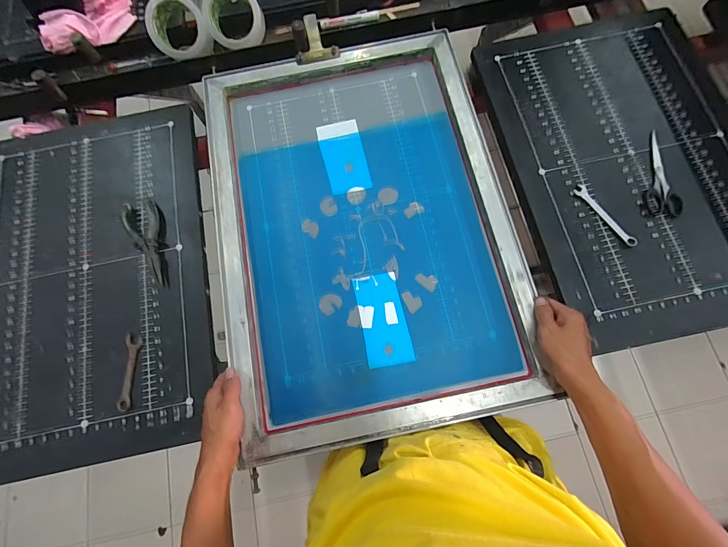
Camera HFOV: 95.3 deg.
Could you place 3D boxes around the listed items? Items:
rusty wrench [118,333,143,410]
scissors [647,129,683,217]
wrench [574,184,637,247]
[{"bbox_3d":[-0.356,0.150,0.502,0.021,0.007,0.110,-1,75,2],"label":"rusty wrench"},{"bbox_3d":[0.491,-0.169,0.551,0.048,0.011,0.155,4,75,3],"label":"scissors"},{"bbox_3d":[0.394,-0.095,0.540,0.025,0.010,0.124,-34,76,-7],"label":"wrench"}]

